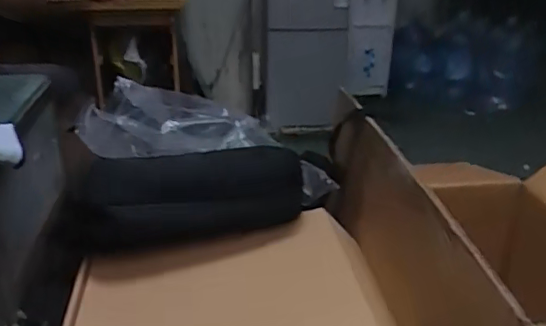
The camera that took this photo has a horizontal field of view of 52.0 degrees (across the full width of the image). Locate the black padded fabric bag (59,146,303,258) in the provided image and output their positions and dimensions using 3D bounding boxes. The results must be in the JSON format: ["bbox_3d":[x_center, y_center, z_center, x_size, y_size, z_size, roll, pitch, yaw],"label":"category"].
[{"bbox_3d":[-0.111,0.049,0.730,0.315,0.106,0.083,-9,26,-17],"label":"black padded fabric bag"}]

